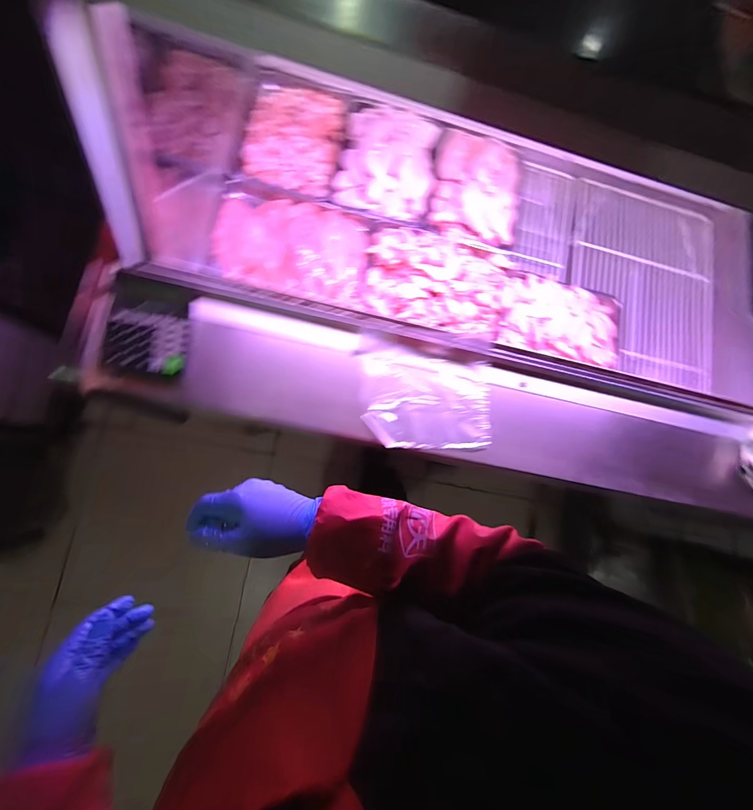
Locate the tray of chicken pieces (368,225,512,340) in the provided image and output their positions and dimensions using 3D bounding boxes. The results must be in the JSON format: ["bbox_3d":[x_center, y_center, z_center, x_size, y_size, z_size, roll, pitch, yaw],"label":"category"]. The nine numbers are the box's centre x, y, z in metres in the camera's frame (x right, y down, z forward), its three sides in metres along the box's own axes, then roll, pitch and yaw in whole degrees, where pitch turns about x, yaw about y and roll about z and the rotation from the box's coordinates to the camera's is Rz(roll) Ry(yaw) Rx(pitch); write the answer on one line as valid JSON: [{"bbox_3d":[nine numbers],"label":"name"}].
[{"bbox_3d":[0.161,-0.333,0.919,0.354,0.099,0.273,9,83,-5],"label":"tray of chicken pieces"}]

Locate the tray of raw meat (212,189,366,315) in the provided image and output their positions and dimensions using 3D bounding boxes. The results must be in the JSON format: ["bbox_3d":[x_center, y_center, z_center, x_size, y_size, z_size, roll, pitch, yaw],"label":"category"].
[{"bbox_3d":[-0.205,-0.387,0.893,0.364,0.073,0.269,7,83,-6],"label":"tray of raw meat"}]

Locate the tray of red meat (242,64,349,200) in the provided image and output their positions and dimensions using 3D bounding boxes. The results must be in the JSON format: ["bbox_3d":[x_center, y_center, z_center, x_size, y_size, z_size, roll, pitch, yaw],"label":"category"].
[{"bbox_3d":[-0.209,-0.710,0.964,0.242,0.051,0.338,8,83,-6],"label":"tray of red meat"}]

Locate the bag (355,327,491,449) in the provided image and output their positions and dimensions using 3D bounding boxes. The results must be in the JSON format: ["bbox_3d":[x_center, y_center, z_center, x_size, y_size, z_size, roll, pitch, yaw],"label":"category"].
[{"bbox_3d":[0.091,-0.023,0.656,0.239,0.024,0.199,2,84,-6],"label":"bag"}]

